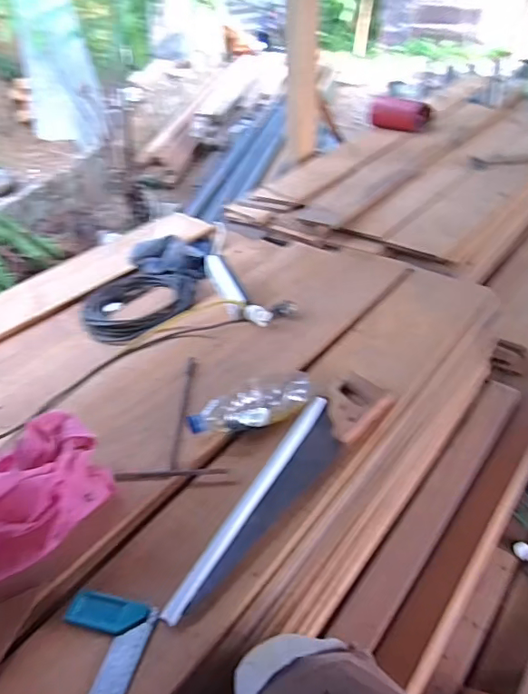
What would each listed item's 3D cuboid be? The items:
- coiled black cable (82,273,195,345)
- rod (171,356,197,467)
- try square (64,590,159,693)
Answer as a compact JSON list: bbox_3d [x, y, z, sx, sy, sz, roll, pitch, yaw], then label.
[{"bbox_3d":[-0.326,-0.106,1.295,0.278,0.041,0.276,-3,38,2],"label":"coiled black cable"},{"bbox_3d":[-0.140,0.100,0.898,0.016,0.012,0.270,-3,38,1],"label":"rod"},{"bbox_3d":[-0.213,0.389,0.570,0.115,0.018,0.221,8,39,15],"label":"try square"}]

